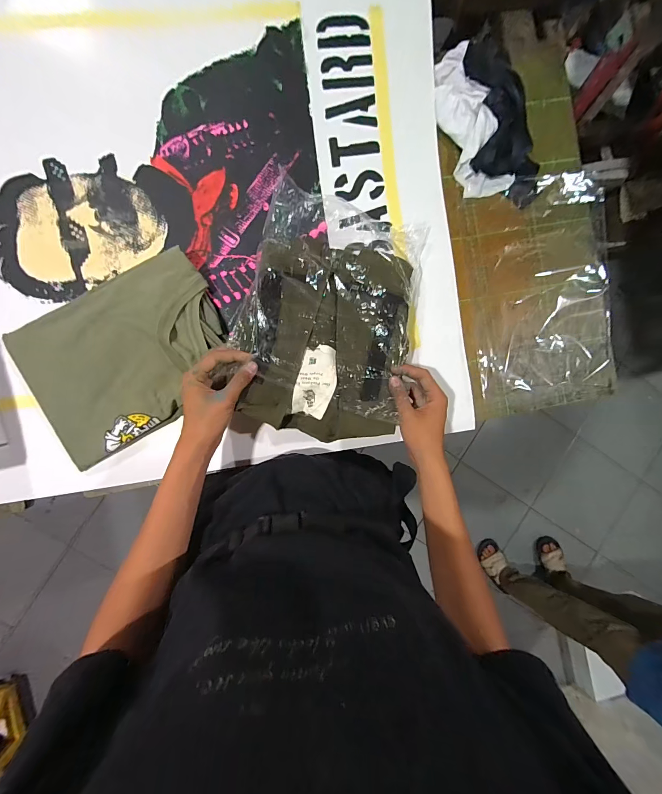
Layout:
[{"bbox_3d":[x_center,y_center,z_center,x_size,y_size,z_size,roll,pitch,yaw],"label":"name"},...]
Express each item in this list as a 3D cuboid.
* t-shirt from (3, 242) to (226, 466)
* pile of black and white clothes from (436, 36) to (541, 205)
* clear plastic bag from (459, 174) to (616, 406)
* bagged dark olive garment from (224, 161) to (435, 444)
[{"bbox_3d":[-0.297,-0.061,0.495,0.289,0.036,0.217,-32,93,-3],"label":"t-shirt"},{"bbox_3d":[0.250,-0.422,0.516,0.134,0.050,0.248,-22,92,-4],"label":"pile of black and white clothes"},{"bbox_3d":[0.349,-0.177,0.547,0.241,0.028,0.354,-5,92,-6],"label":"clear plastic bag"},{"bbox_3d":[-0.002,-0.125,0.486,0.236,0.036,0.351,13,76,-5],"label":"bagged dark olive garment"}]

